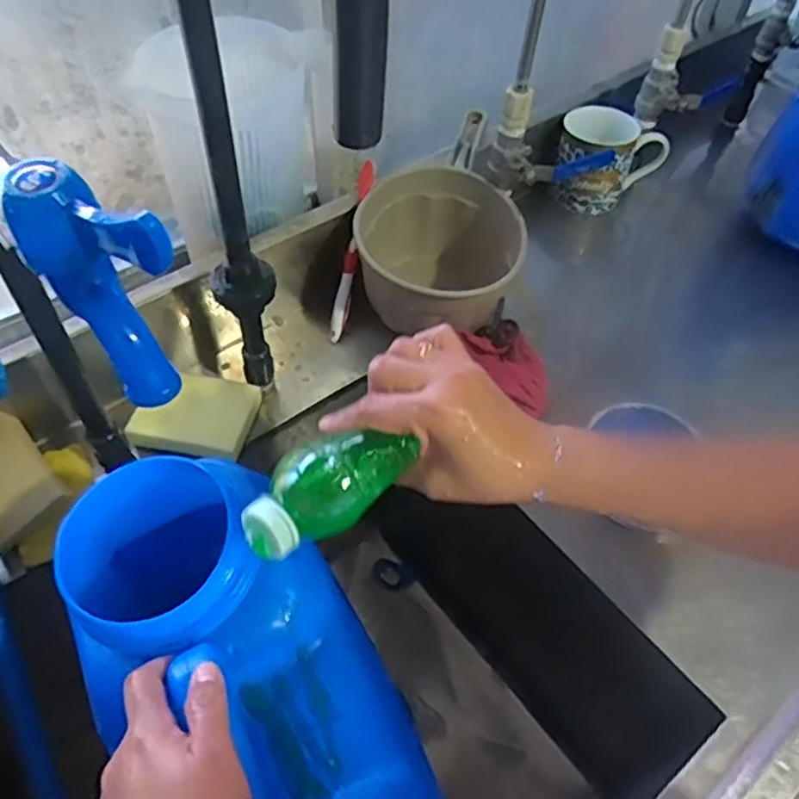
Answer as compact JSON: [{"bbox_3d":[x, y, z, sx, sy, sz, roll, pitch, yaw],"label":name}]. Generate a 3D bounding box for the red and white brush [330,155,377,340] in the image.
[{"bbox_3d":[-0.048,-0.152,0.686,0.019,0.021,0.185,12,93,7],"label":"red and white brush"}]

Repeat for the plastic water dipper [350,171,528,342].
[{"bbox_3d":[0.038,-0.137,0.695,0.159,0.116,0.165,1,51,-1],"label":"plastic water dipper"}]

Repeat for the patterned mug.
[{"bbox_3d":[0.255,-0.286,0.828,0.127,0.114,0.091,18,53,12],"label":"patterned mug"}]

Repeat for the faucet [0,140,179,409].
[{"bbox_3d":[-0.103,-0.048,0.230,0.036,0.108,0.041,2,45,36],"label":"faucet"}]

